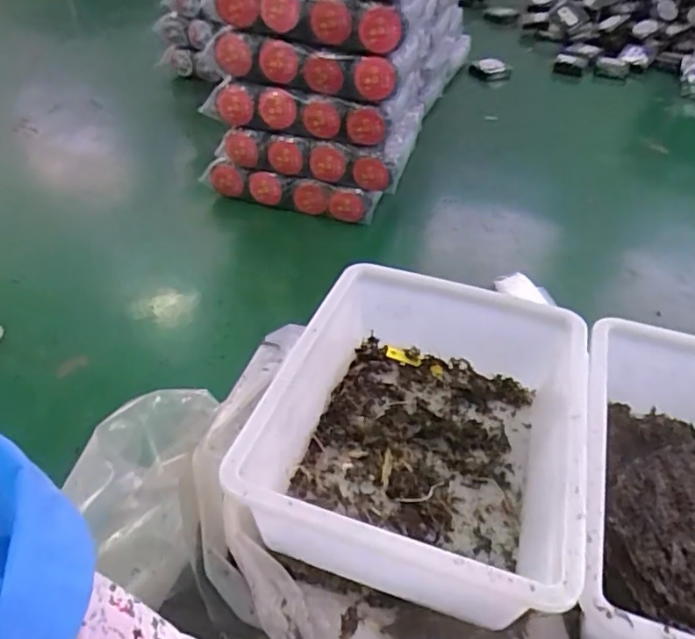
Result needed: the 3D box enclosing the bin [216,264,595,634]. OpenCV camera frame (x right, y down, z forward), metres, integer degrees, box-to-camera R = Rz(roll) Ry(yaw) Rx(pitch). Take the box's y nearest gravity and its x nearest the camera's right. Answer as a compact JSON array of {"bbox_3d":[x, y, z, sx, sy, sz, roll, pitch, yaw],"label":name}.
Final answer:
[{"bbox_3d":[0.080,0.094,0.599,0.277,0.116,0.360,14,44,12],"label":"bin"}]

